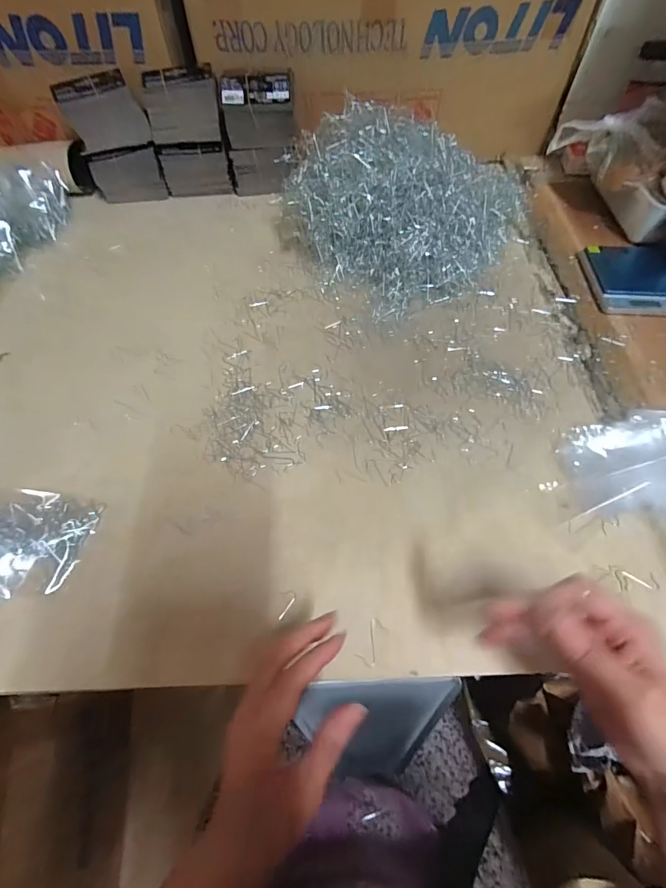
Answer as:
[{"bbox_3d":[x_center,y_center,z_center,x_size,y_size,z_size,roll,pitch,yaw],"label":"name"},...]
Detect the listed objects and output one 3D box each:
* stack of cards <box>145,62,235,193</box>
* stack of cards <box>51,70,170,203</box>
[{"bbox_3d":[-0.220,-0.477,0.630,0.105,0.144,0.064,-7,60,-4],"label":"stack of cards"},{"bbox_3d":[-0.322,-0.445,0.609,0.104,0.143,0.057,-20,62,-12],"label":"stack of cards"}]

